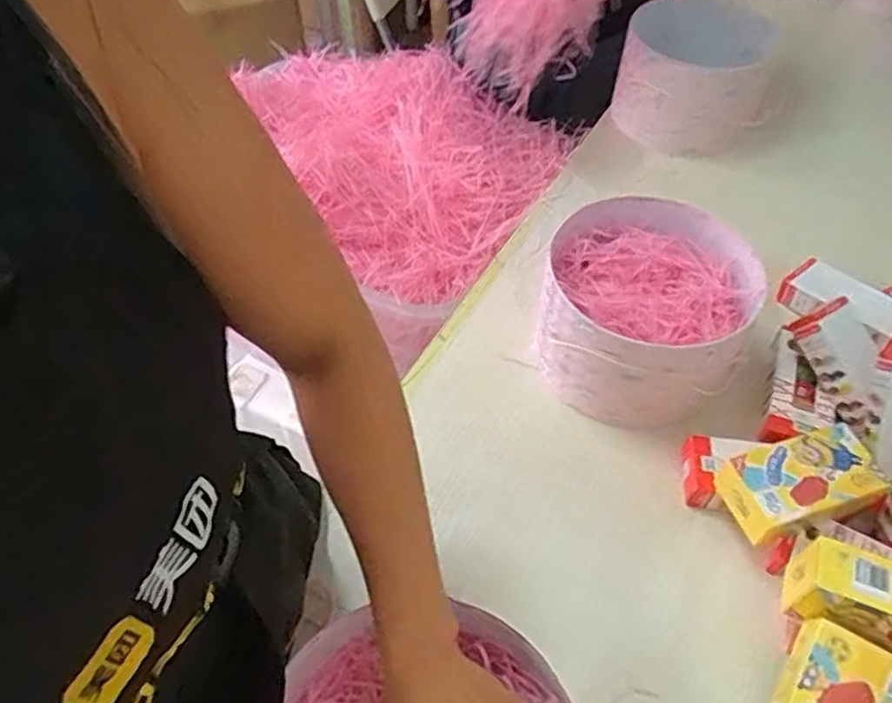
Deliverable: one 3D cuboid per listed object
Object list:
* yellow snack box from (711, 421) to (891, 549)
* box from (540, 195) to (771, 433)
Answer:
[{"bbox_3d":[0.332,0.122,0.631,0.139,0.040,0.076,-14,54,-11],"label":"yellow snack box"},{"bbox_3d":[0.218,-0.047,0.755,0.210,0.143,0.228,0,52,-1],"label":"box"}]

